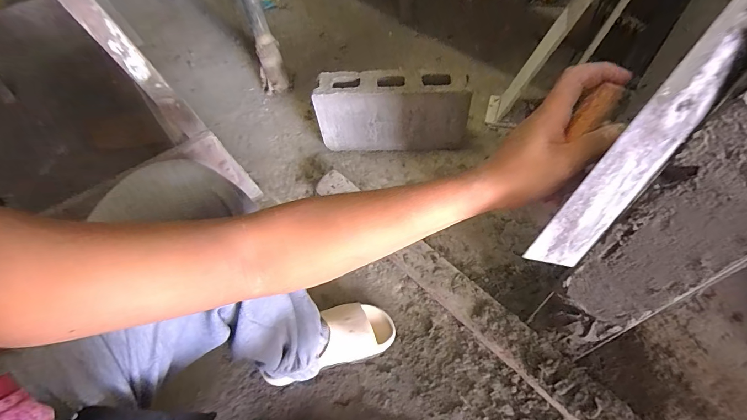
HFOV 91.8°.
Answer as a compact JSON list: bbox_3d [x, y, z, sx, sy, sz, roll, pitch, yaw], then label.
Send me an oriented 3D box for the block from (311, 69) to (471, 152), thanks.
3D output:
[{"bbox_3d":[0.052,-0.262,0.988,0.395,0.200,0.117,3,57,6],"label":"block"}]

